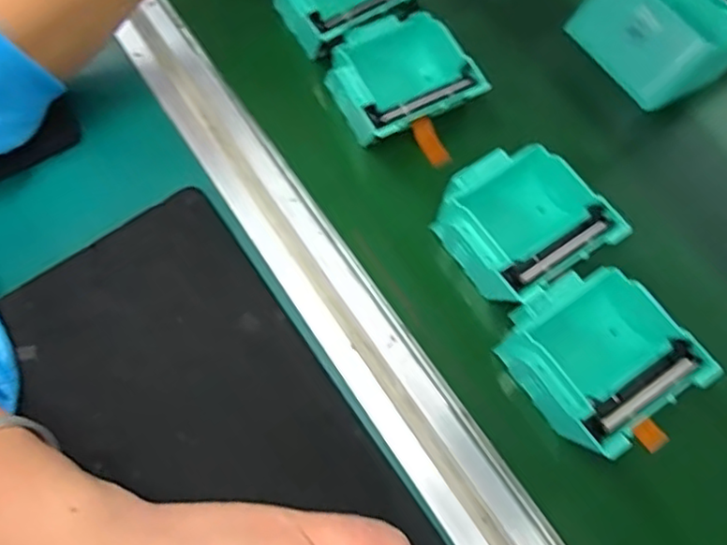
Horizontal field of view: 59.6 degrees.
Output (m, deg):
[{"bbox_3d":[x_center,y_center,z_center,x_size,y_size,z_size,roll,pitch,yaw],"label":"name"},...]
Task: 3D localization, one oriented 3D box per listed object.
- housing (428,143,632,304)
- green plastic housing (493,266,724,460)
[{"bbox_3d":[0.085,-0.025,0.353,0.081,0.044,0.080,-33,71,-10],"label":"housing"},{"bbox_3d":[0.117,0.045,0.326,0.077,0.047,0.077,-33,71,-10],"label":"green plastic housing"}]

